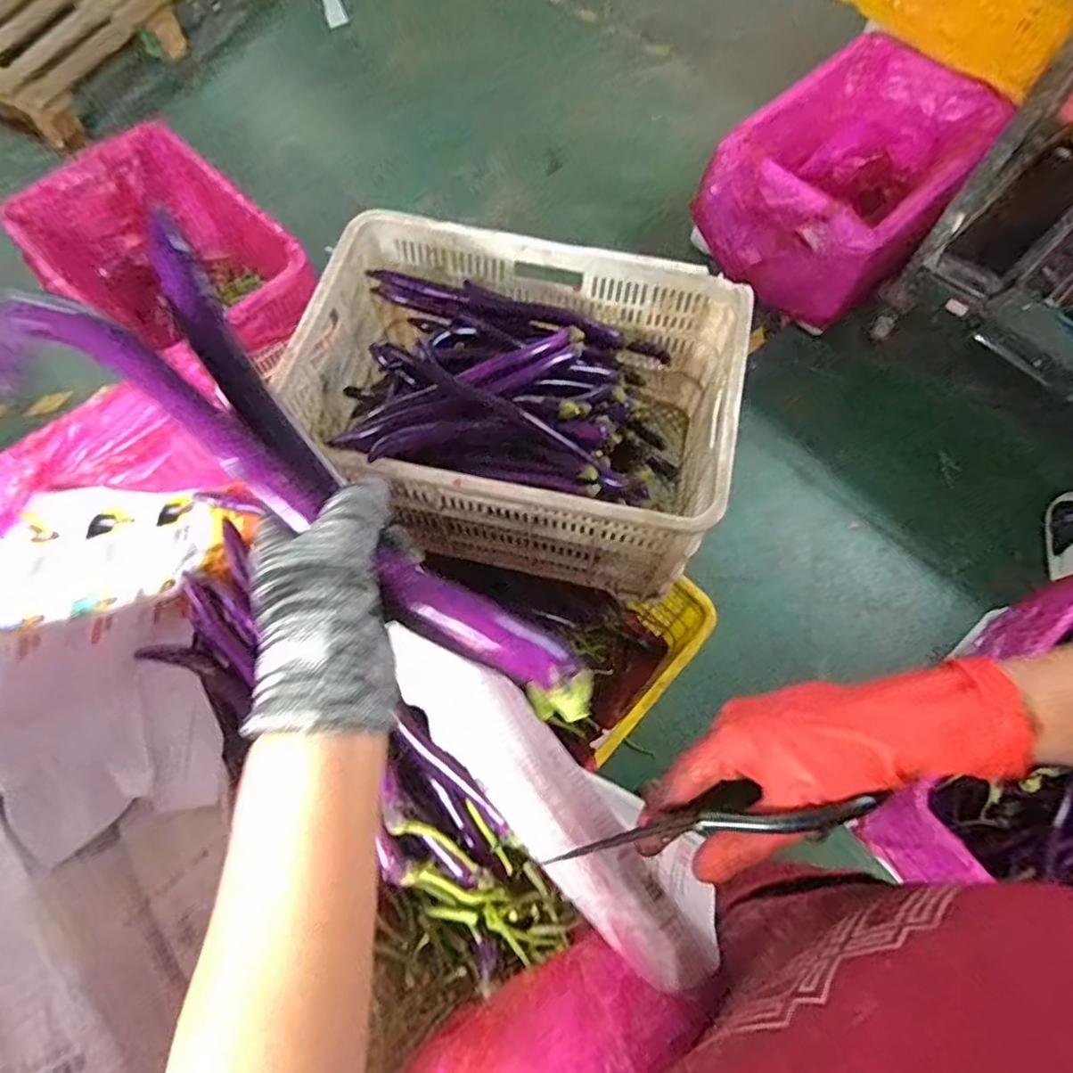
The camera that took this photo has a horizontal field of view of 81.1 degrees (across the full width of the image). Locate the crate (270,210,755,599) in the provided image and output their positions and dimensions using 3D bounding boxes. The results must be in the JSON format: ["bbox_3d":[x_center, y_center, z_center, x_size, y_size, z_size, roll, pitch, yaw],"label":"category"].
[{"bbox_3d":[-0.028,-0.192,0.973,0.598,0.299,0.416,11,70,5],"label":"crate"}]

